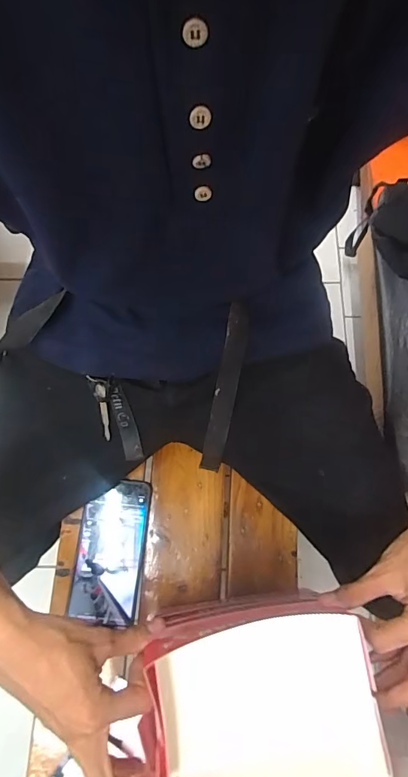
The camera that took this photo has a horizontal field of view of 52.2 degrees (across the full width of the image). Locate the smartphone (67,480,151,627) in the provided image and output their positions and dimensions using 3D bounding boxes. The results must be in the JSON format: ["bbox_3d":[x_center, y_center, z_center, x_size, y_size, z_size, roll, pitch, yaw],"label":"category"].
[{"bbox_3d":[-0.111,0.190,0.497,0.078,0.009,0.154,7,73,-5],"label":"smartphone"}]

